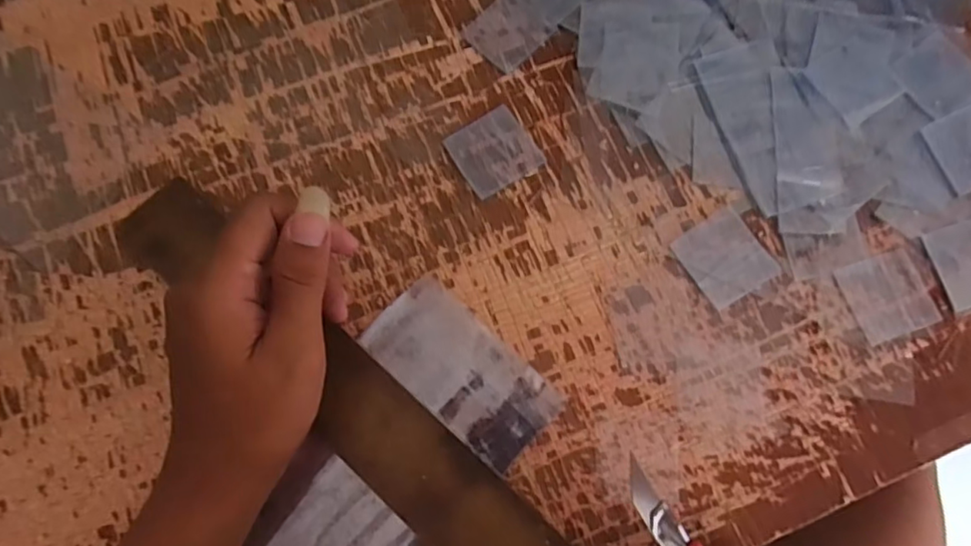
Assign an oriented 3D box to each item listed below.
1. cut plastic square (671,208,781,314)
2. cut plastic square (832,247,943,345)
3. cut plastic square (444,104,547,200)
[{"bbox_3d":[0.138,-0.009,0.334,0.047,0.004,0.047,-30,76,-9],"label":"cut plastic square"},{"bbox_3d":[0.227,0.012,0.327,0.046,0.004,0.045,-17,75,-6],"label":"cut plastic square"},{"bbox_3d":[0.005,-0.075,0.353,0.046,0.004,0.047,-30,76,-9],"label":"cut plastic square"}]

